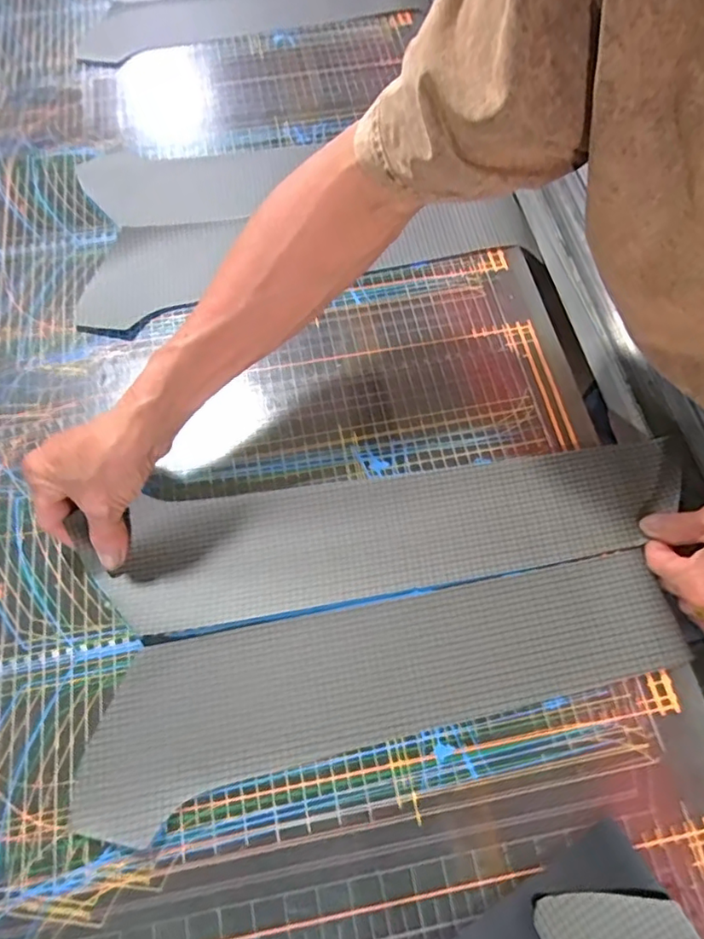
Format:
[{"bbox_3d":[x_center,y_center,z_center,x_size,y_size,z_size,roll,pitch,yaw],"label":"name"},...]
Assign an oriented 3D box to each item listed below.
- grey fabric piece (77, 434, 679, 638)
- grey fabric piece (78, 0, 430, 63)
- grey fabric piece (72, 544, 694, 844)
[{"bbox_3d":[0.036,0.043,0.410,0.431,0.019,0.091,-10,66,-4],"label":"grey fabric piece"},{"bbox_3d":[-0.114,-0.561,0.674,0.417,0.018,0.113,-11,66,-5],"label":"grey fabric piece"},{"bbox_3d":[0.025,0.137,0.379,0.400,0.007,0.097,-13,67,-5],"label":"grey fabric piece"}]

